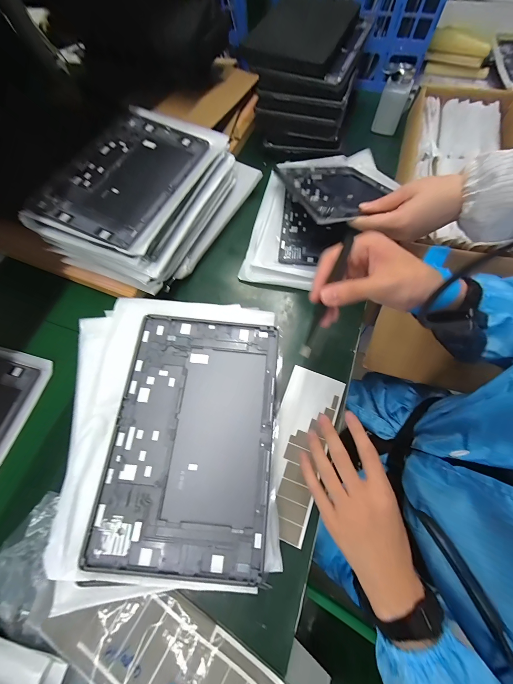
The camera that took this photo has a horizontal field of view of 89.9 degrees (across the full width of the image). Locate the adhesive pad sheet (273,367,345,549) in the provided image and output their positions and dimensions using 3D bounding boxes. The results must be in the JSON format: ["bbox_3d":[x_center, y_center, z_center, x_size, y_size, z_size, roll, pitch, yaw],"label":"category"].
[{"bbox_3d":[0.058,0.143,0.359,0.080,0.004,0.214,19,70,11],"label":"adhesive pad sheet"}]

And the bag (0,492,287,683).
[{"bbox_3d":[-0.137,0.328,0.273,0.361,0.033,0.118,27,67,12],"label":"bag"}]

